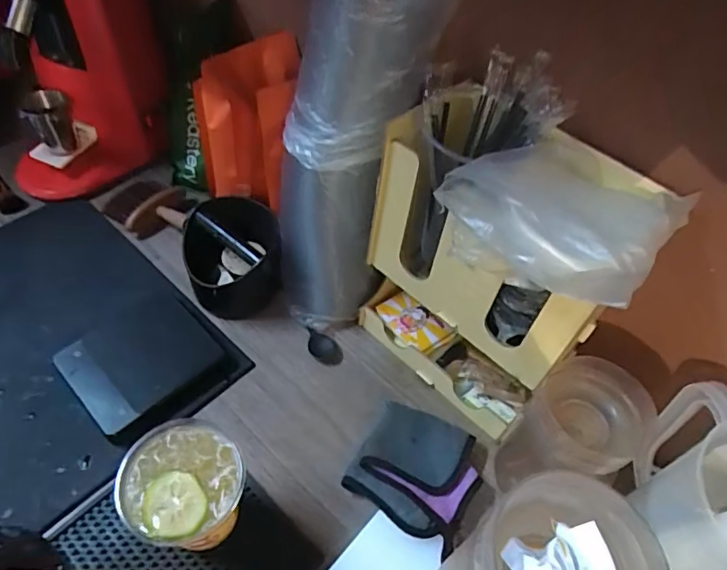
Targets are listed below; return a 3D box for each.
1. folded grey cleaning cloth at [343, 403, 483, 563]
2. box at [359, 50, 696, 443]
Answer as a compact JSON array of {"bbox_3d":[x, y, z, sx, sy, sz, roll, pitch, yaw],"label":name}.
[{"bbox_3d":[0.057,0.188,0.547,0.118,0.026,0.124,28,54,16],"label":"folded grey cleaning cloth"},{"bbox_3d":[0.110,-0.003,0.507,0.151,0.335,0.217,-32,61,-27],"label":"box"}]

